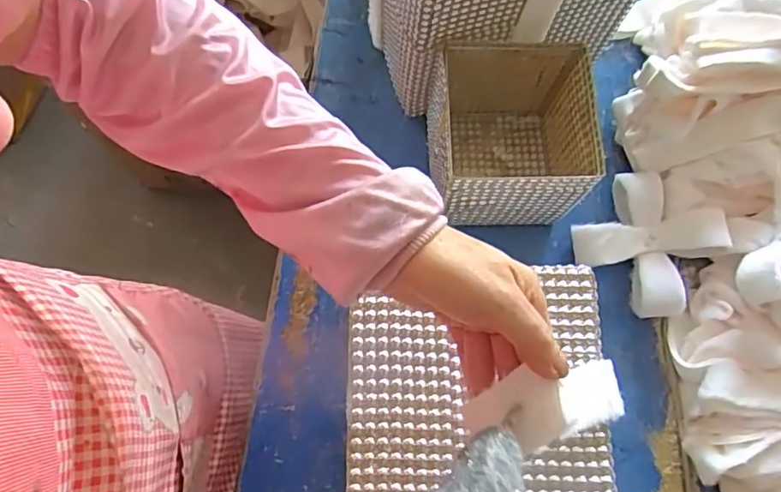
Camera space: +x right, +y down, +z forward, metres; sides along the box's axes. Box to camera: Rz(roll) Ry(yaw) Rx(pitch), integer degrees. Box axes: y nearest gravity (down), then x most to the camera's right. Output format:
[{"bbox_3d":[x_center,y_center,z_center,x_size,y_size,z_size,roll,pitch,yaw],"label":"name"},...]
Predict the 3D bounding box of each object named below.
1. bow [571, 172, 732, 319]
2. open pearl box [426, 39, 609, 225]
[{"bbox_3d":[0.316,-0.006,0.681,0.150,0.042,0.151,1,73,-2],"label":"bow"},{"bbox_3d":[0.134,-0.123,0.658,0.166,0.162,0.187,0,73,-2],"label":"open pearl box"}]

